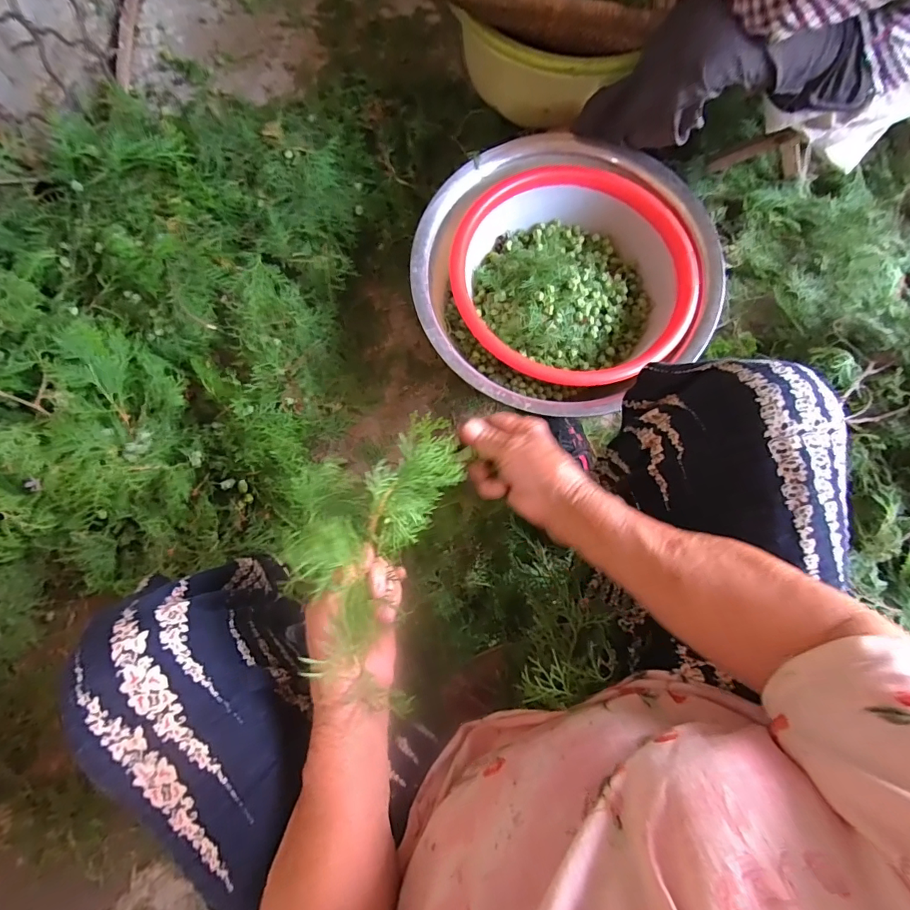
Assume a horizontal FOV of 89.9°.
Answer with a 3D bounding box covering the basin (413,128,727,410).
[{"bbox_3d":[0.163,-0.275,0.735,0.446,0.137,0.417,0,78,-1],"label":"basin"}]

